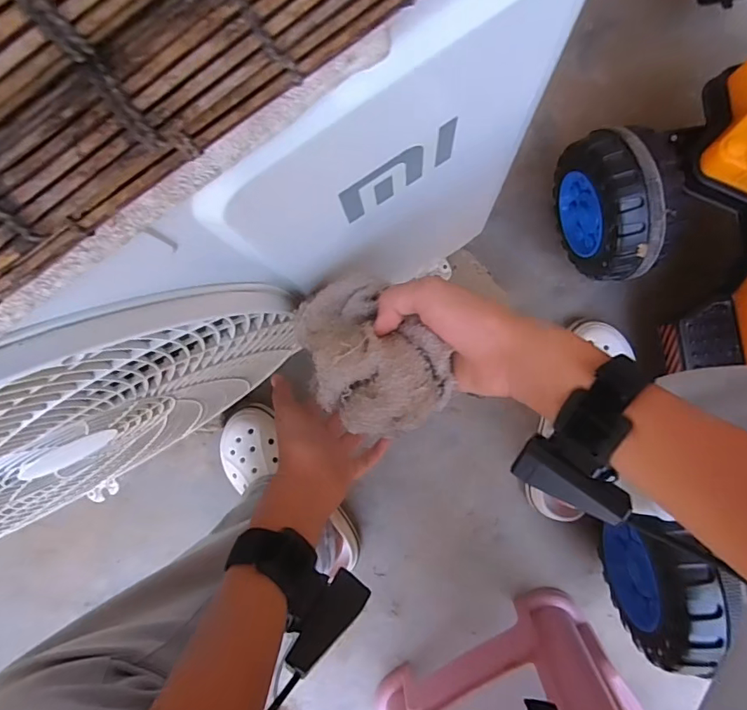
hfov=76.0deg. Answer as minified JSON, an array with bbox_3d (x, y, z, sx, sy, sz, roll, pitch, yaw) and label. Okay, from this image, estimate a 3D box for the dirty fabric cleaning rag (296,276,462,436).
[{"bbox_3d":[-0.006,0.001,0.328,0.086,0.041,0.119,-41,84,2],"label":"dirty fabric cleaning rag"}]

